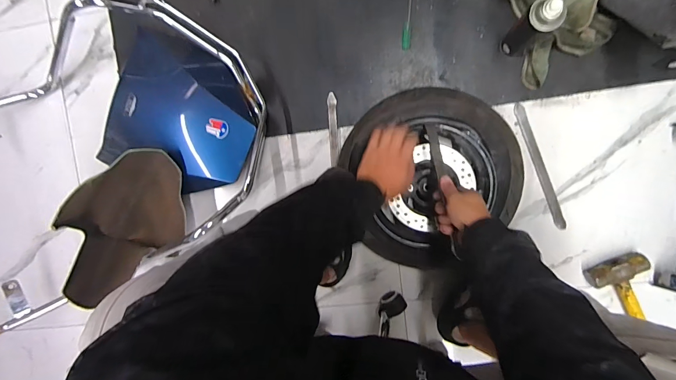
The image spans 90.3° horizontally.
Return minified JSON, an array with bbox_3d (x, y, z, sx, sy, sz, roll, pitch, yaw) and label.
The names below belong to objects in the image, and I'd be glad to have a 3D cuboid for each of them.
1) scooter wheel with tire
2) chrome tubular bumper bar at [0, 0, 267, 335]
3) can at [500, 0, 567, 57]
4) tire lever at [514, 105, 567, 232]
[{"bbox_3d":[0.189,-0.017,0.711,0.365,0.080,0.372,1,97,7],"label":"scooter wheel with tire"},{"bbox_3d":[-0.524,-0.092,0.764,0.732,0.207,0.535,-27,93,9],"label":"chrome tubular bumper bar"},{"bbox_3d":[0.367,-0.306,0.636,0.063,0.181,0.060,42,99,1],"label":"can"},{"bbox_3d":[0.450,-0.052,0.751,0.022,0.015,0.290,-21,94,9],"label":"tire lever"}]

